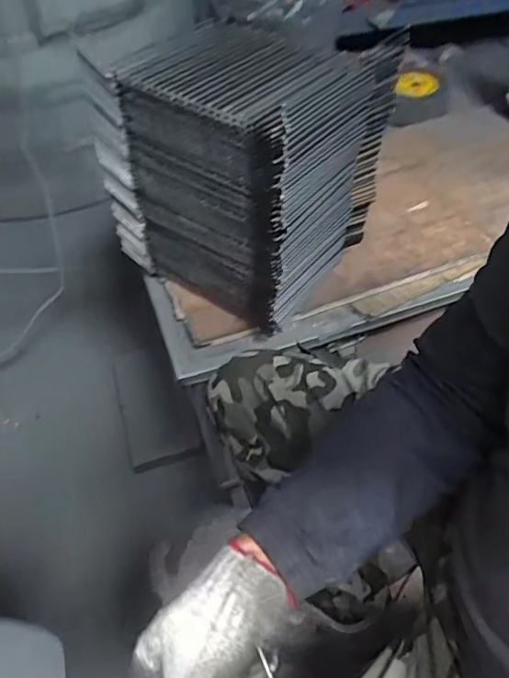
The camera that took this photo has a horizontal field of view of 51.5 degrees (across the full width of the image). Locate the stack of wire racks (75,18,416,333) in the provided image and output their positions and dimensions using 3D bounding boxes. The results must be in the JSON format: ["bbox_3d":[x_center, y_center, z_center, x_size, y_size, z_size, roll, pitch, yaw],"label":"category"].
[{"bbox_3d":[-0.026,-0.210,0.698,0.282,0.271,0.209,25,55,23],"label":"stack of wire racks"}]

